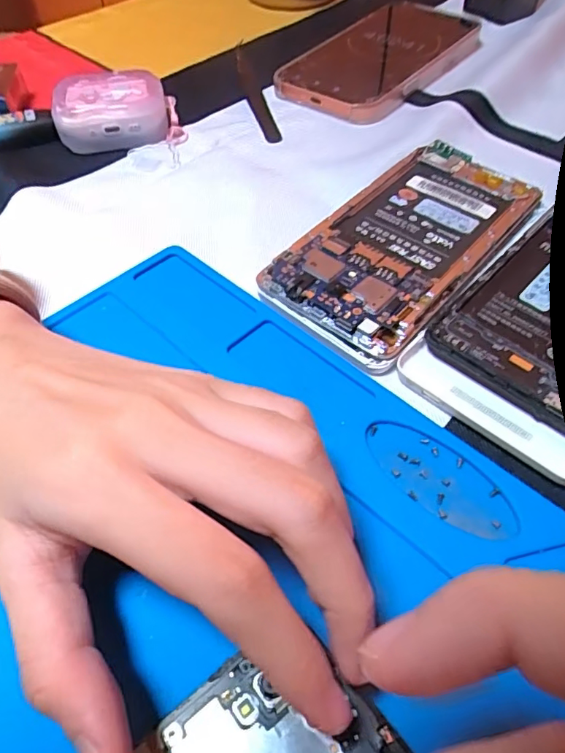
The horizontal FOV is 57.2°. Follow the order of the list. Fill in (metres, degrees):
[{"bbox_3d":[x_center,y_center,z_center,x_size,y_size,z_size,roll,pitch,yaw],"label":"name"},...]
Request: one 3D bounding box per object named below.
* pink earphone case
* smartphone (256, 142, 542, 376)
[{"bbox_3d":[-0.099,-0.162,0.316,0.070,0.029,0.044,-6,53,-3],"label":"pink earphone case"},{"bbox_3d":[0.059,-0.064,0.240,0.070,0.012,0.142,35,62,25],"label":"smartphone"}]

